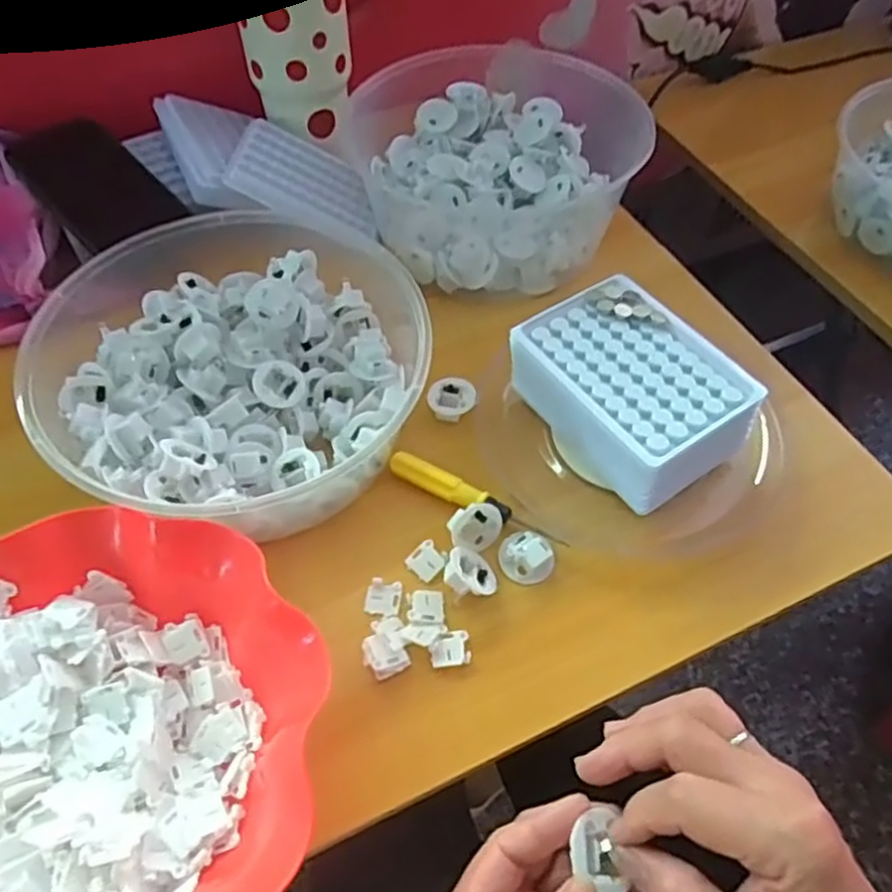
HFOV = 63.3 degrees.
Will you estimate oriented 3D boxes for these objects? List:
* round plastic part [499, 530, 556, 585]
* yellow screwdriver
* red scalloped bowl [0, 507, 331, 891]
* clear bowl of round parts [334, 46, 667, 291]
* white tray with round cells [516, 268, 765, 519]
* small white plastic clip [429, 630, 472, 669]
[{"bbox_3d":[0.047,0.063,0.420,0.028,0.013,0.032,-33,61,-21],"label":"round plastic part"},{"bbox_3d":[0.017,0.034,0.443,0.117,0.016,0.015,25,58,16],"label":"yellow screwdriver"},{"bbox_3d":[-0.171,0.142,0.332,0.217,0.059,0.216,0,55,0],"label":"red scalloped bowl"},{"bbox_3d":[0.038,-0.231,0.588,0.212,0.104,0.226,-18,57,-13],"label":"clear bowl of round parts"},{"bbox_3d":[0.116,-0.032,0.460,0.097,0.063,0.134,-32,61,-21],"label":"white tray with round cells"},{"bbox_3d":[0.002,0.110,0.392,0.022,0.005,0.018,-9,56,-7],"label":"small white plastic clip"}]

